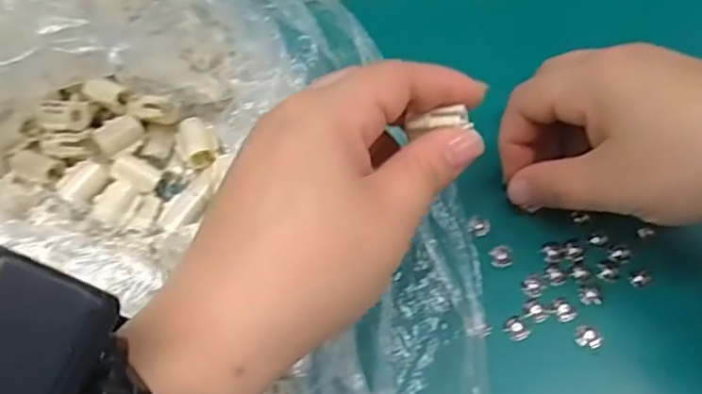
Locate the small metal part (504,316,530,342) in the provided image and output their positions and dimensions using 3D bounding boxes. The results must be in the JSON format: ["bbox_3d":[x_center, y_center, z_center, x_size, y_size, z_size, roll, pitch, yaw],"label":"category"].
[{"bbox_3d":[0.071,0.056,0.271,0.009,0.004,0.011,-25,61,-15],"label":"small metal part"}]

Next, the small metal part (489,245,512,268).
[{"bbox_3d":[0.070,0.027,0.290,0.010,0.004,0.010,-4,57,-2],"label":"small metal part"}]

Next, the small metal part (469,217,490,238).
[{"bbox_3d":[0.061,0.013,0.297,0.010,0.004,0.010,0,57,0],"label":"small metal part"}]

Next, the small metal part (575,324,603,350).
[{"bbox_3d":[0.102,0.059,0.269,0.012,0.004,0.010,7,58,5],"label":"small metal part"}]

